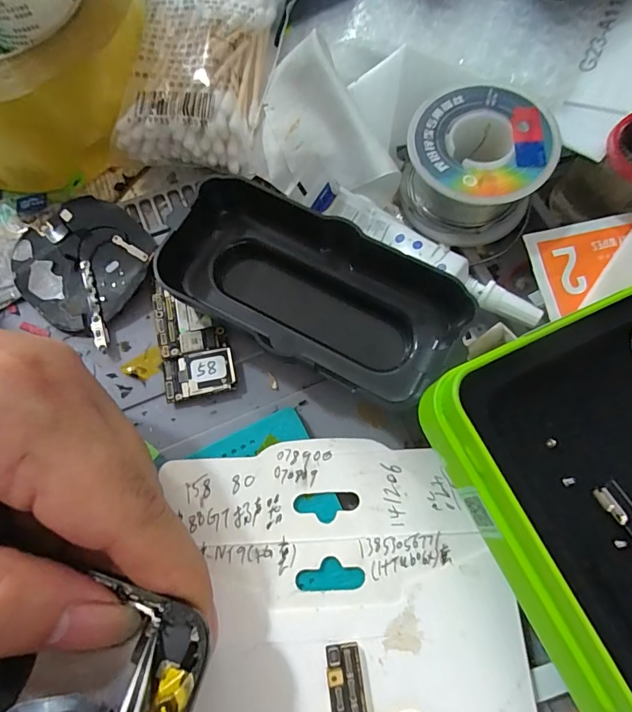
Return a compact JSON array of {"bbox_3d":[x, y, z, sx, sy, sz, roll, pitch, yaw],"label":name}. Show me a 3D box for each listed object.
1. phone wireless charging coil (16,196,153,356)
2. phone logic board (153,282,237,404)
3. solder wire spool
[{"bbox_3d":[-0.094,-0.038,0.176,0.051,0.010,0.055,0,71,-1],"label":"phone wireless charging coil"},{"bbox_3d":[-0.048,-0.006,0.168,0.026,0.004,0.045,-13,72,-5],"label":"phone logic board"},{"bbox_3d":[0.062,-0.076,0.167,0.052,0.025,0.049,10,71,3],"label":"solder wire spool"}]

